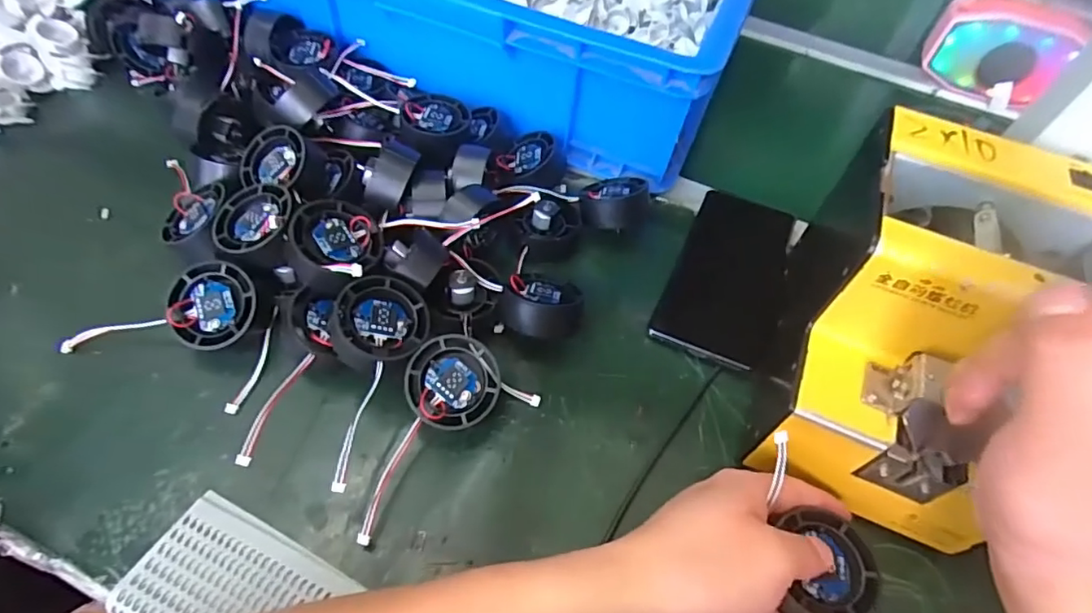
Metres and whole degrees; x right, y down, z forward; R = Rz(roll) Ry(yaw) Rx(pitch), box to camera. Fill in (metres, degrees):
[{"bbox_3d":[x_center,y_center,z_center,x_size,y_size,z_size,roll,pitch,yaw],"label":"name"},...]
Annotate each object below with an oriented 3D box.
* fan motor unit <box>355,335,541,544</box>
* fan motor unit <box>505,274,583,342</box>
[{"bbox_3d":[-0.068,0.063,0.313,0.119,0.030,0.058,-34,65,-27],"label":"fan motor unit"},{"bbox_3d":[-0.003,0.001,0.367,0.050,0.034,0.050,29,55,14],"label":"fan motor unit"}]

